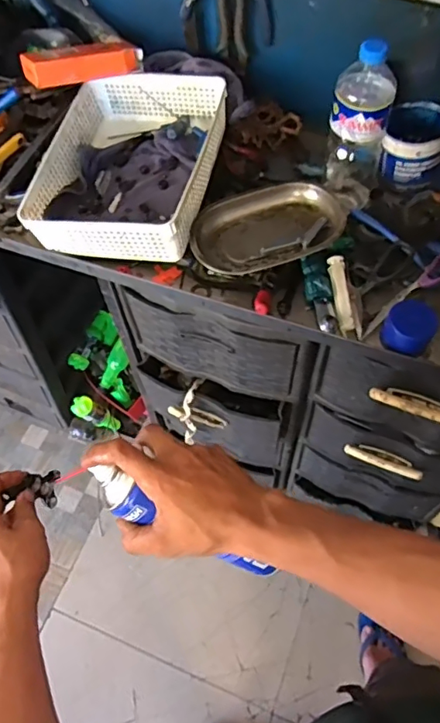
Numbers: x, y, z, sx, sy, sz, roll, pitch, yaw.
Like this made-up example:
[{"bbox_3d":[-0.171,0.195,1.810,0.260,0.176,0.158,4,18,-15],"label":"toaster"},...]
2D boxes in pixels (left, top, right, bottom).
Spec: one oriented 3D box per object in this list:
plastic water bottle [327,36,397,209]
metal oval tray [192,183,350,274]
[{"bbox_3d":[0.198,-0.322,0.747,0.083,0.257,0.091,14,61,10],"label":"plastic water bottle"},{"bbox_3d":[0.067,-0.199,0.779,0.223,0.037,0.155,-13,60,-5],"label":"metal oval tray"}]

